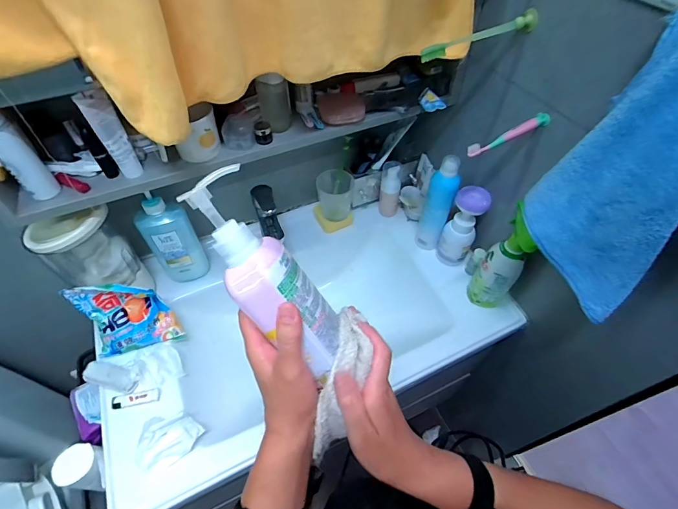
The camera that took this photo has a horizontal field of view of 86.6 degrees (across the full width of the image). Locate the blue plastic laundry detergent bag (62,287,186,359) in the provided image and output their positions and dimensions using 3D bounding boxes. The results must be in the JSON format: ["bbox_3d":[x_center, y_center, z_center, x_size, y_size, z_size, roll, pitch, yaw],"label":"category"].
[{"bbox_3d":[-0.398,0.117,0.672,0.153,0.127,0.083,-13,55,-10],"label":"blue plastic laundry detergent bag"}]

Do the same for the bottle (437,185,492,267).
[{"bbox_3d":[0.262,-0.055,0.768,0.068,0.177,0.070,22,57,15],"label":"bottle"}]

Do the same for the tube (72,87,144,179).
[{"bbox_3d":[-0.318,-0.167,0.508,0.035,0.124,0.028,-26,58,-18],"label":"tube"}]

